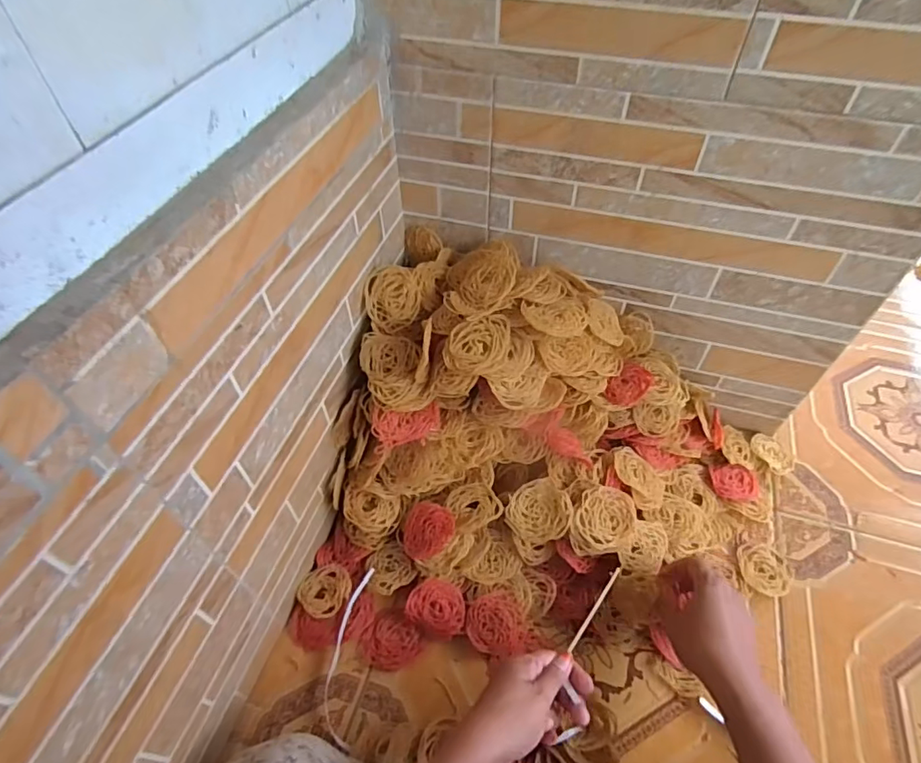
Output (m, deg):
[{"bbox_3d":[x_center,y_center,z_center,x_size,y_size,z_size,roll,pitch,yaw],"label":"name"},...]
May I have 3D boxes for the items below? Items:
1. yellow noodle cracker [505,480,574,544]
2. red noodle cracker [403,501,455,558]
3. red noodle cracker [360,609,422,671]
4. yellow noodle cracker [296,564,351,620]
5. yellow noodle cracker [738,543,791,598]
[{"bbox_3d":[0.086,0.134,0.550,0.063,0.025,0.067,0,51,0],"label":"yellow noodle cracker"},{"bbox_3d":[-0.036,0.156,0.555,0.058,0.012,0.058,-48,58,2],"label":"red noodle cracker"},{"bbox_3d":[-0.071,0.266,0.540,0.056,0.015,0.054,0,51,0],"label":"red noodle cracker"},{"bbox_3d":[-0.142,0.222,0.557,0.051,0.019,0.052,0,51,0],"label":"yellow noodle cracker"},{"bbox_3d":[0.345,0.211,0.595,0.054,0.010,0.062,15,53,12],"label":"yellow noodle cracker"}]

